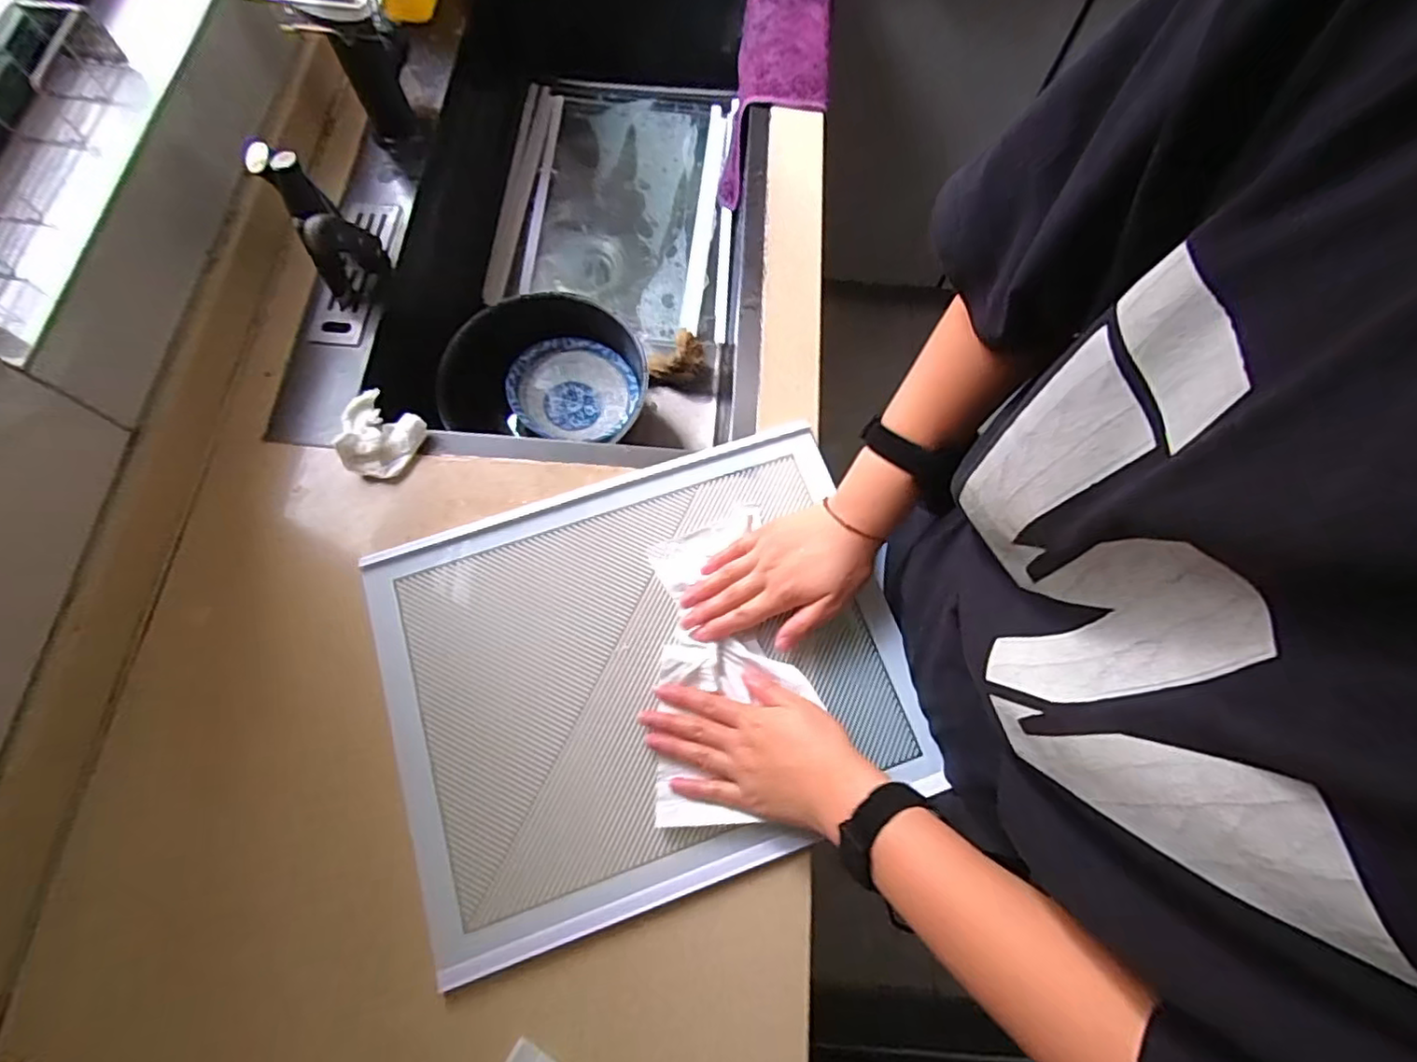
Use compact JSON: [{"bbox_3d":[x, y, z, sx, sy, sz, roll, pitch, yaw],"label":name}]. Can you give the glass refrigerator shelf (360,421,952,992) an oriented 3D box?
[{"bbox_3d":[-0.055,0.108,0.510,0.405,0.024,0.329,-19,72,-4],"label":"glass refrigerator shelf"}]

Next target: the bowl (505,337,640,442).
[{"bbox_3d":[-0.162,-0.171,0.767,0.149,0.047,0.136,0,71,-1],"label":"bowl"}]

